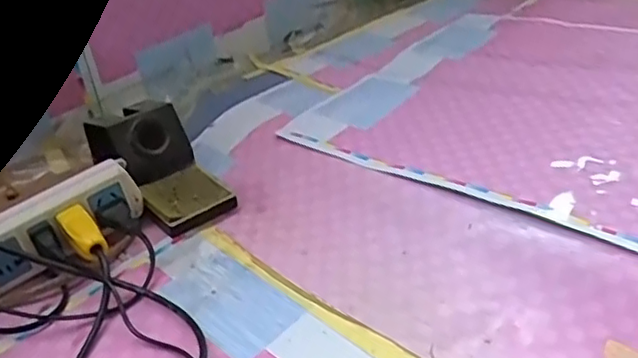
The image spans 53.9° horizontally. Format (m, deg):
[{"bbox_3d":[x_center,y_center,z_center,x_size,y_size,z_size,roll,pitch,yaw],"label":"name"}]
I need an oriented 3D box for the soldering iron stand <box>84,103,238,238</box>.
[{"bbox_3d":[-0.152,-0.017,0.586,0.077,0.073,0.145,-28,39,-28],"label":"soldering iron stand"}]

